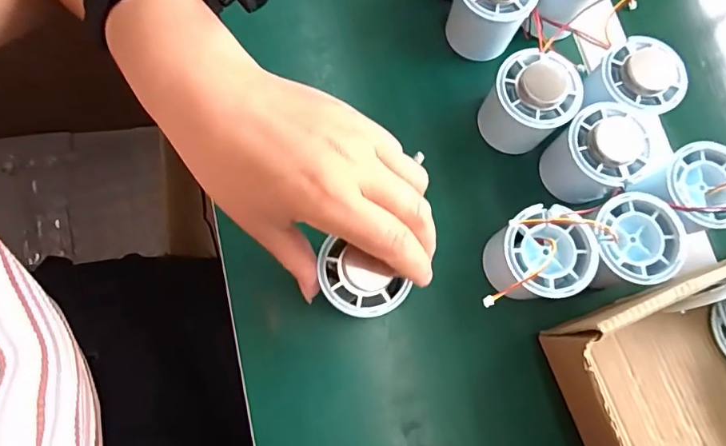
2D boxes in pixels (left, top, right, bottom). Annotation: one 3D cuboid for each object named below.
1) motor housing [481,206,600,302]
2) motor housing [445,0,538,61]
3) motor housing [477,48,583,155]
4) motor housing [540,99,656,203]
[{"bbox_3d":[0.109,0.022,0.295,0.055,0.051,0.052,1,77,-4],"label":"motor housing"},{"bbox_3d":[0.091,-0.154,0.336,0.055,0.056,0.058,13,76,-1],"label":"motor housing"},{"bbox_3d":[0.112,-0.081,0.320,0.052,0.055,0.047,23,76,2],"label":"motor housing"},{"bbox_3d":[0.156,-0.045,0.310,0.052,0.052,0.051,1,77,-4],"label":"motor housing"}]

